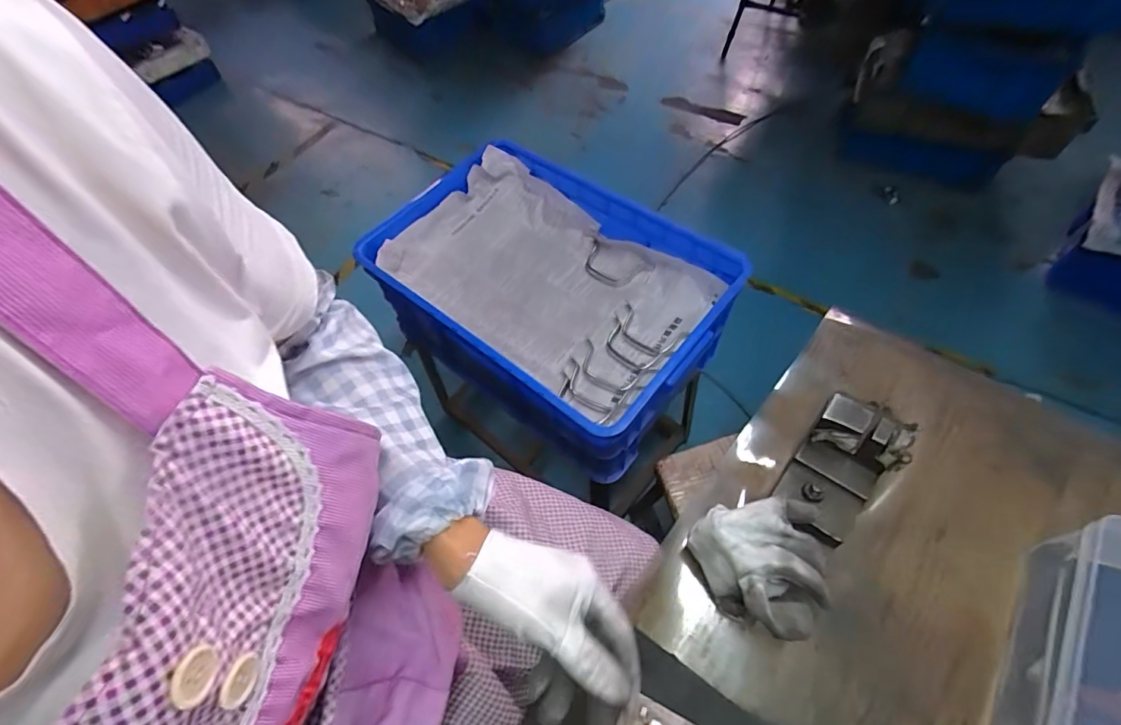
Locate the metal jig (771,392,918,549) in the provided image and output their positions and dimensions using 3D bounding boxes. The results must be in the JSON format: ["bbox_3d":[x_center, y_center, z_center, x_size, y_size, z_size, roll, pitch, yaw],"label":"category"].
[{"bbox_3d":[0.223,0.092,0.409,0.065,0.076,0.101,31,65,21],"label":"metal jig"}]

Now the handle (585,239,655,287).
[{"bbox_3d":[0.091,-0.155,0.849,0.113,0.035,0.064,33,66,22],"label":"handle"}]

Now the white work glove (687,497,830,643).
[{"bbox_3d":[0.155,0.155,0.384,0.082,0.064,0.092,-24,59,-10],"label":"white work glove"}]

